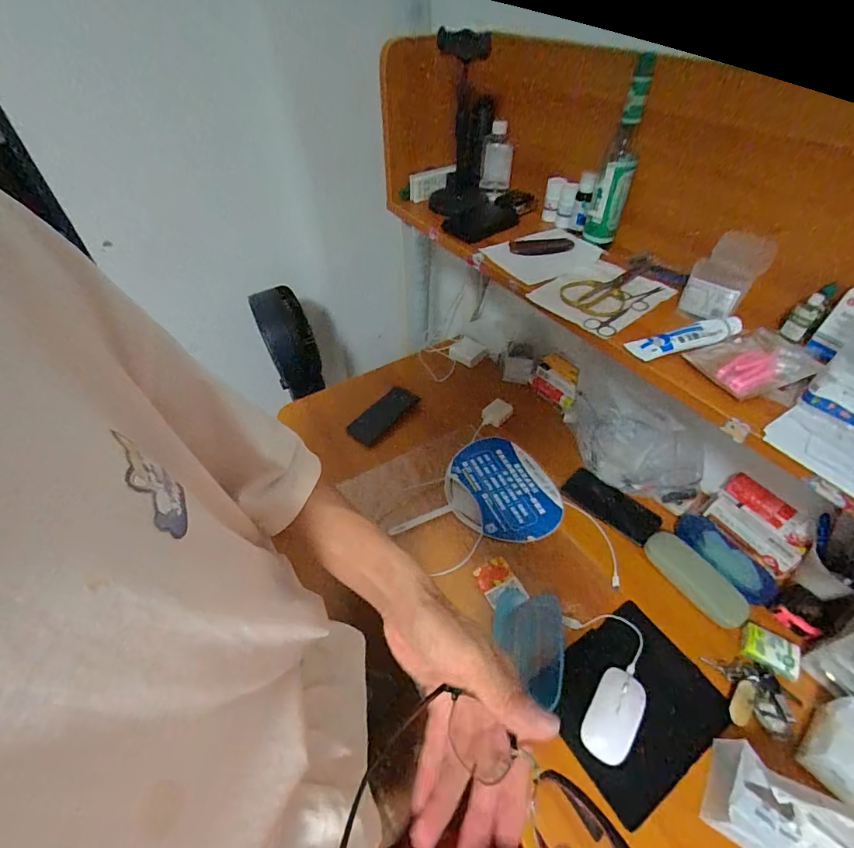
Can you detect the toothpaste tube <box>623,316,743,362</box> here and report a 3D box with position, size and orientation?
[{"bbox_3d":[0.309,-0.101,0.513,0.143,0.020,0.029,-12,49,-10],"label":"toothpaste tube"}]

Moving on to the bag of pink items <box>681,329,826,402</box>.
[{"bbox_3d":[0.369,-0.071,0.486,0.126,0.014,0.080,-16,49,-13],"label":"bag of pink items"}]

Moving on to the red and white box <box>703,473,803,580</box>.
[{"bbox_3d":[0.528,0.157,0.687,0.092,0.031,0.138,-45,52,6],"label":"red and white box"}]

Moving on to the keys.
[{"bbox_3d":[0.428,0.359,0.571,0.072,0.022,0.085,1,48,2],"label":"keys"}]

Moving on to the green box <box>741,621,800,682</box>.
[{"bbox_3d":[0.478,0.314,0.600,0.067,0.017,0.048,22,52,20],"label":"green box"}]

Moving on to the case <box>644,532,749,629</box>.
[{"bbox_3d":[0.417,0.237,0.672,0.058,0.025,0.156,-26,52,-21],"label":"case"}]

